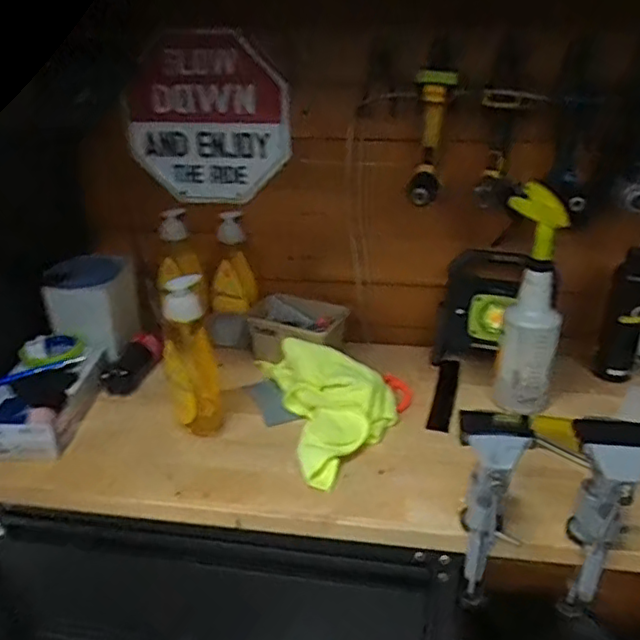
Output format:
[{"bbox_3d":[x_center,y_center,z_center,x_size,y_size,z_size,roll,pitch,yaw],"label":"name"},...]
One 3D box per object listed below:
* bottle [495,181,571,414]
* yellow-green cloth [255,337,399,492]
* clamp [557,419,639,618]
[{"bbox_3d":[0.312,-0.018,0.906,0.095,0.332,0.071,10,29,21],"label":"bottle"},{"bbox_3d":[0.026,0.115,0.936,0.173,0.079,0.300,-8,27,-13],"label":"yellow-green cloth"},{"bbox_3d":[0.315,0.230,0.704,0.081,0.238,0.105,13,30,26],"label":"clamp"}]

